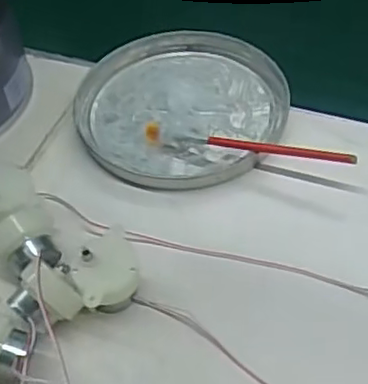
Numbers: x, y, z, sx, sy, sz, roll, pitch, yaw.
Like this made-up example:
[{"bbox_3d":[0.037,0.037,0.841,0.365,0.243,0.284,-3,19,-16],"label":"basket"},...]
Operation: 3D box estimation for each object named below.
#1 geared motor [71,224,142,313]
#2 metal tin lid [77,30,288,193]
[{"bbox_3d":[-0.037,0.039,0.310,0.032,0.027,0.038,-19,51,-12],"label":"geared motor"},{"bbox_3d":[-0.002,-0.056,0.406,0.126,0.015,0.127,22,54,21],"label":"metal tin lid"}]

